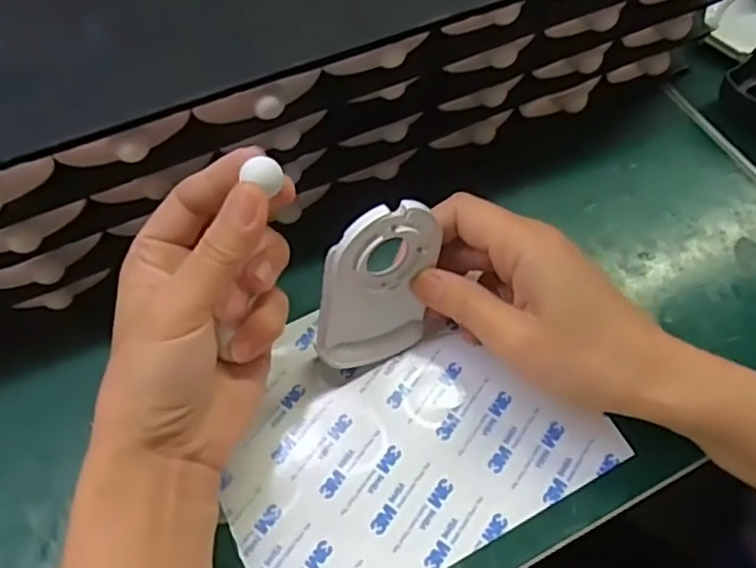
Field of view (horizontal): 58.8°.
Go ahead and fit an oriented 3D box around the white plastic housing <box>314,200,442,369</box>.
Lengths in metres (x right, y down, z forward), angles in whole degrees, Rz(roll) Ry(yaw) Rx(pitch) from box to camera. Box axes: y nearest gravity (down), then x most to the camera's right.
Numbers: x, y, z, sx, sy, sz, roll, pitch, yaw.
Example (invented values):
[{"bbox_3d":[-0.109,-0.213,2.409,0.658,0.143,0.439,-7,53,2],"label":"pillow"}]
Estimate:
[{"bbox_3d":[0.001,0.003,0.302,0.056,0.085,0.006,-12,42,-27],"label":"white plastic housing"}]

